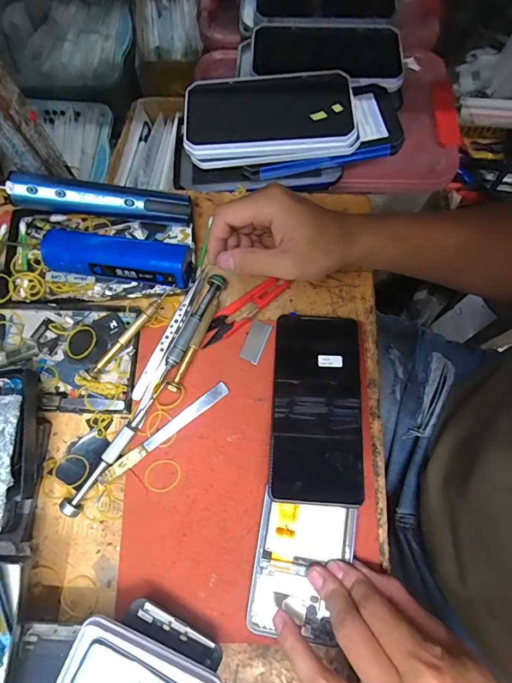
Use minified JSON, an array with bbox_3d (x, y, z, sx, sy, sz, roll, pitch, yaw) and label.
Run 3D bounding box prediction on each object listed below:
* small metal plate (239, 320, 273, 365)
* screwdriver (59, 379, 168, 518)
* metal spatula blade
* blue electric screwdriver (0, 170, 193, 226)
[{"bbox_3d":[0.000,0.000,0.359,0.019,0.006,0.039,21,74,6],"label":"small metal plate"},{"bbox_3d":[-0.116,0.086,0.331,0.013,0.013,0.126,32,76,9],"label":"screwdriver"},{"bbox_3d":[-0.076,0.078,0.335,0.126,0.004,0.012,-37,77,-10],"label":"metal spatula blade"},{"bbox_3d":[-0.159,-0.133,0.359,0.195,0.022,0.032,2,72,-16],"label":"blue electric screwdriver"}]

